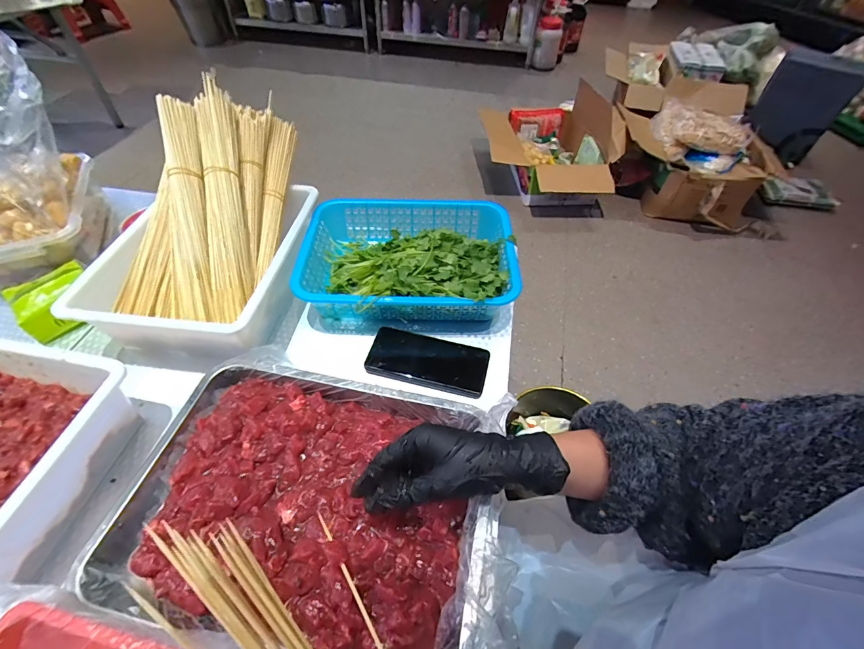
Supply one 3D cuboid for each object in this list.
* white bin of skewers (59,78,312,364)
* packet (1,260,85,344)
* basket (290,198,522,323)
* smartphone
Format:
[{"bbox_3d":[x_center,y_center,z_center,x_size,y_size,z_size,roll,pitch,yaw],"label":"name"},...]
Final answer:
[{"bbox_3d":[-0.311,-0.151,0.554,0.232,0.205,0.372,2,51,2],"label":"white bin of skewers"},{"bbox_3d":[-0.537,-0.039,0.560,0.109,0.047,0.097,36,59,25],"label":"packet"},{"bbox_3d":[-0.034,-0.098,0.605,0.310,0.072,0.230,2,51,1],"label":"basket"},{"bbox_3d":[-0.006,0.049,0.533,0.159,0.008,0.076,13,52,10],"label":"smartphone"}]

